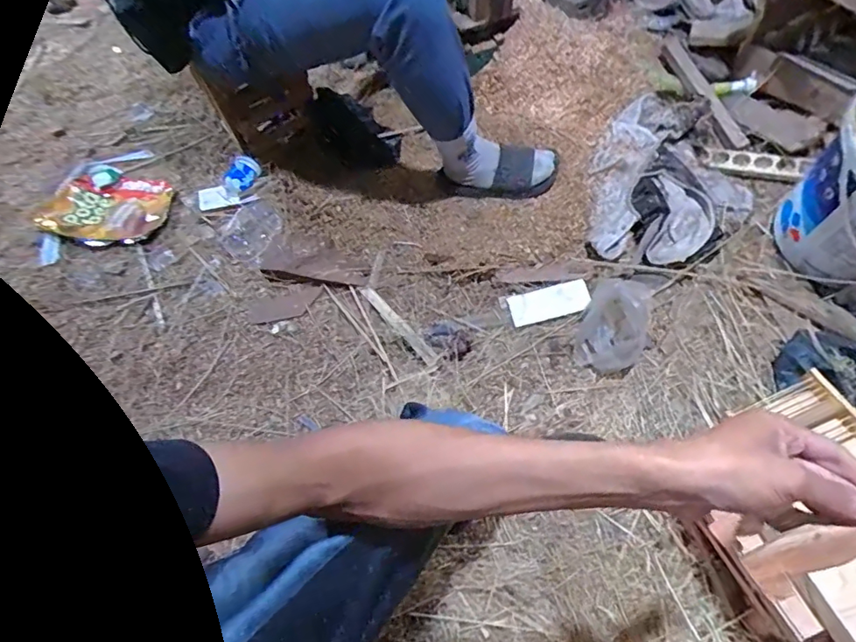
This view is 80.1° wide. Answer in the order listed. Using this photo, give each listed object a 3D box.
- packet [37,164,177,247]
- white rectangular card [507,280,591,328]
[{"bbox_3d":[-0.732,-0.269,1.181,0.252,0.051,0.220,11,58,11],"label":"packet"},{"bbox_3d":[0.247,-0.037,1.039,0.157,0.007,0.068,-16,66,8],"label":"white rectangular card"}]

